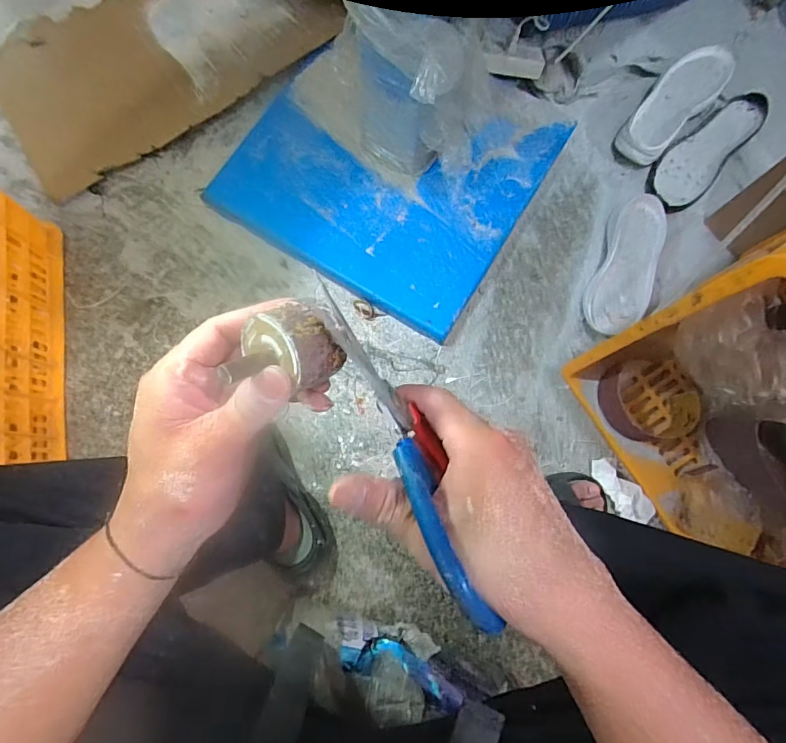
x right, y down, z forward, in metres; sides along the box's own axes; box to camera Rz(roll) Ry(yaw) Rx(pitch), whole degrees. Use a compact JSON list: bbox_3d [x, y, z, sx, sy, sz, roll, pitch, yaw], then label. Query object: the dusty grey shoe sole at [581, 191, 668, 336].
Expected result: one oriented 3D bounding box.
[{"bbox_3d":[0.414,-0.183,0.814,0.110,0.039,0.264,24,79,4],"label":"dusty grey shoe sole"}]

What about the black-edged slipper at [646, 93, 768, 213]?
[{"bbox_3d":[0.575,-0.409,0.840,0.103,0.046,0.294,43,81,7],"label":"black-edged slipper"}]

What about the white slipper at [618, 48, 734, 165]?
[{"bbox_3d":[0.513,-0.492,0.839,0.103,0.042,0.247,43,96,7],"label":"white slipper"}]

